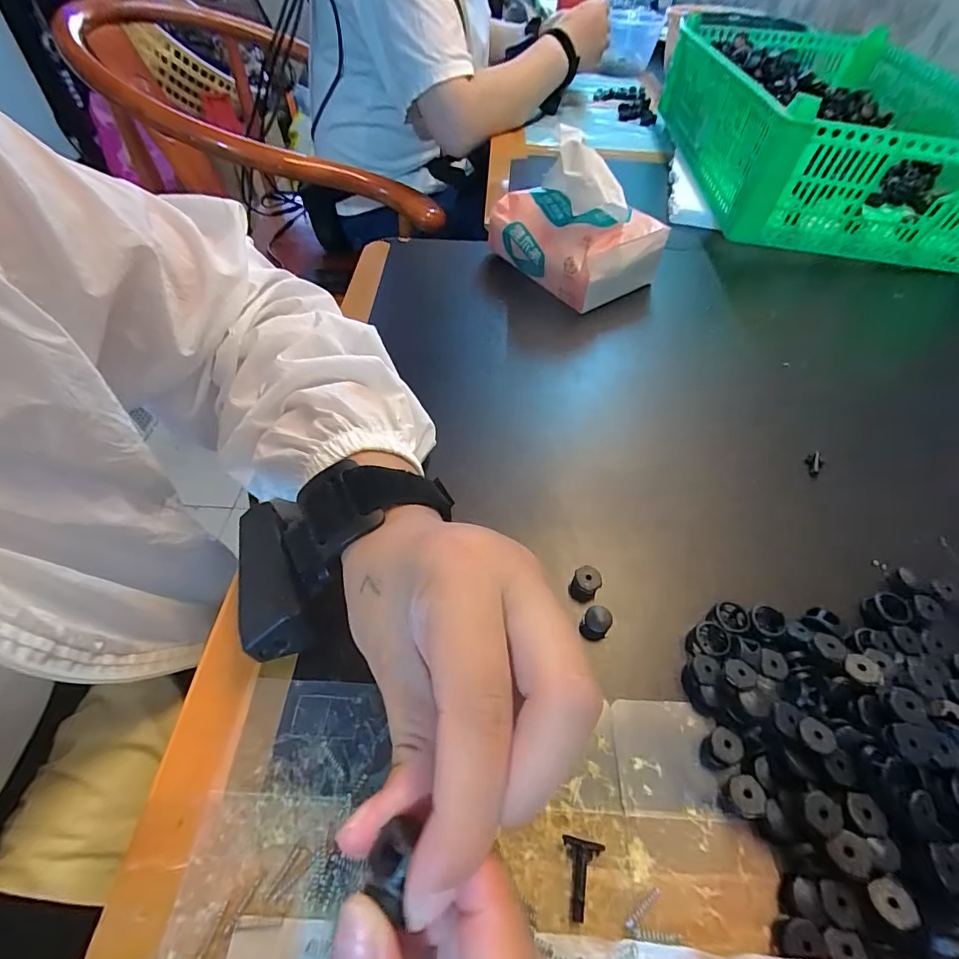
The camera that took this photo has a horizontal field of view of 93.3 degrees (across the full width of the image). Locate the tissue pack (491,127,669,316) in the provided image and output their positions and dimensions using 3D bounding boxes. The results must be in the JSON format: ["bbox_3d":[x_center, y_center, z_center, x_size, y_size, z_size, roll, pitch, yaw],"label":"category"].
[{"bbox_3d":[0.081,-0.234,0.399,0.092,0.100,0.139,-33,60,-24],"label":"tissue pack"}]

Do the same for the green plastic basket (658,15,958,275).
[{"bbox_3d":[0.420,-0.432,0.555,0.295,0.110,0.462,5,53,2],"label":"green plastic basket"}]

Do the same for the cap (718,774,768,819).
[{"bbox_3d":[0.105,0.125,0.179,0.013,0.007,0.015,26,56,17],"label":"cap"}]

